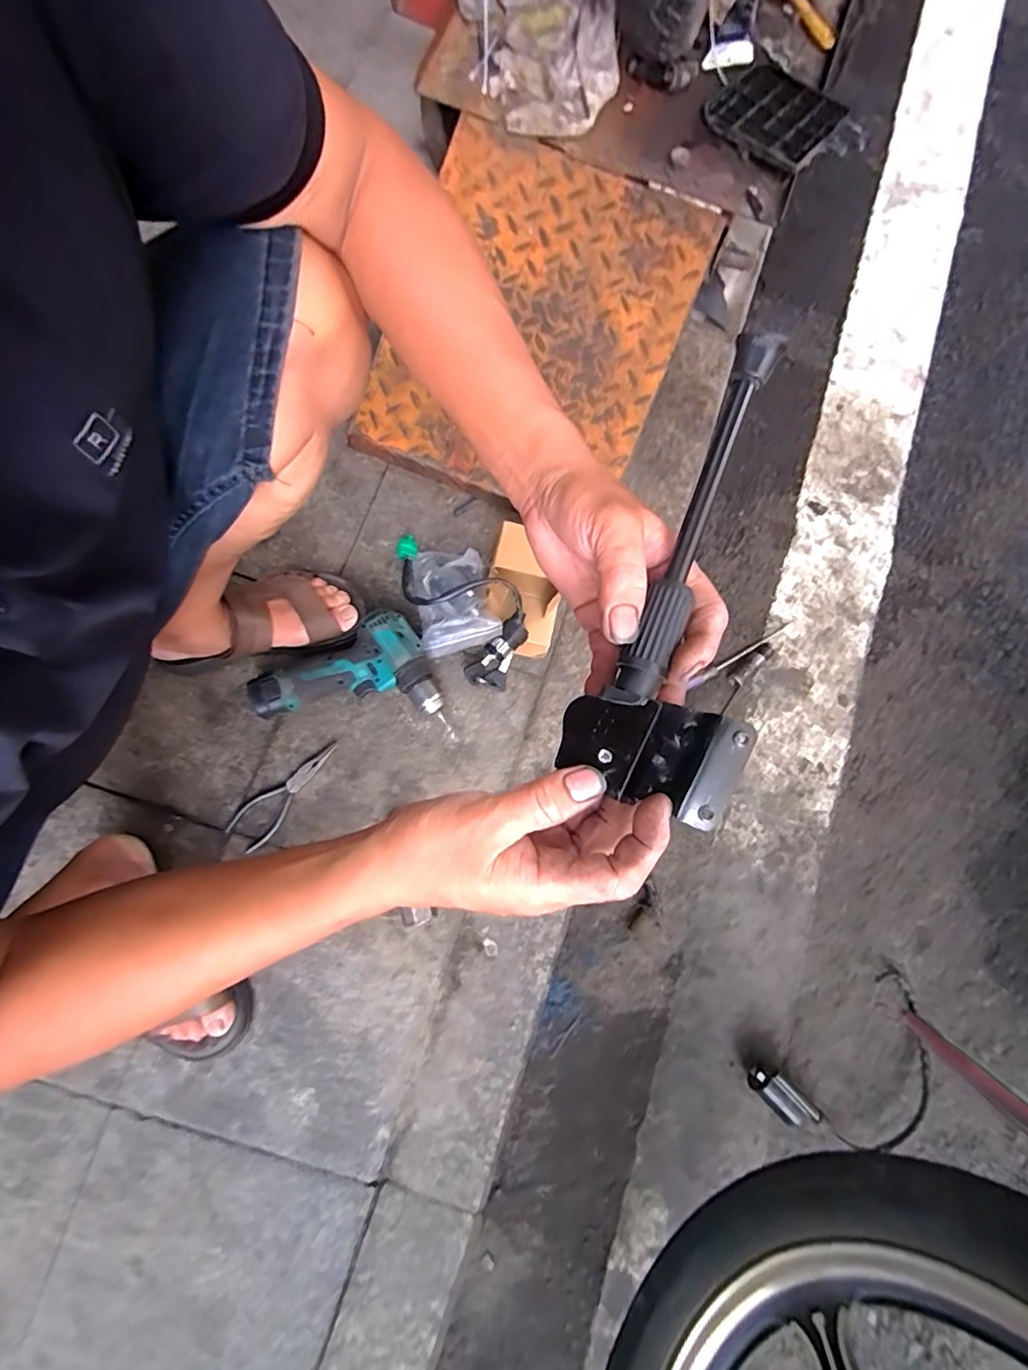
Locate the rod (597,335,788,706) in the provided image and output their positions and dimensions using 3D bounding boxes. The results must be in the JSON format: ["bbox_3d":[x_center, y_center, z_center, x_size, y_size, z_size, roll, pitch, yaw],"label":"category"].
[{"bbox_3d":[0.093,-0.083,0.274,0.022,0.015,0.200,20,87,3],"label":"rod"}]

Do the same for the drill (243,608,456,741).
[{"bbox_3d":[-0.203,0.002,0.652,0.215,0.055,0.156,-14,79,-7],"label":"drill"}]

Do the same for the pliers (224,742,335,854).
[{"bbox_3d":[-0.283,0.129,0.649,0.047,0.004,0.158,40,78,5],"label":"pliers"}]

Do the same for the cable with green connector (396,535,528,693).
[{"bbox_3d":[-0.069,-0.111,0.682,0.111,0.050,0.242,-37,83,-10],"label":"cable with green connector"}]

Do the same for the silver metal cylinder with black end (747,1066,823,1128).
[{"bbox_3d":[0.324,0.498,0.640,0.081,0.032,0.039,43,81,7],"label":"silver metal cylinder with black end"}]

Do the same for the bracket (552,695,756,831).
[{"bbox_3d":[0.068,0.034,0.267,0.085,0.027,0.053,20,79,2],"label":"bracket"}]

